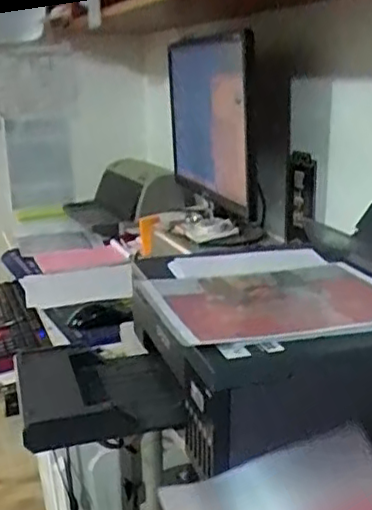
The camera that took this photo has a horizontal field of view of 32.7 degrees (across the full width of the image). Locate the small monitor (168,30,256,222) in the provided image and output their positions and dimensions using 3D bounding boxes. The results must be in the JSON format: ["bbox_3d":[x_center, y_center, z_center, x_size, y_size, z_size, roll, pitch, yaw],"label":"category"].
[{"bbox_3d":[0.046,-0.273,1.332,0.074,0.369,0.514,-15,13,-13],"label":"small monitor"}]

